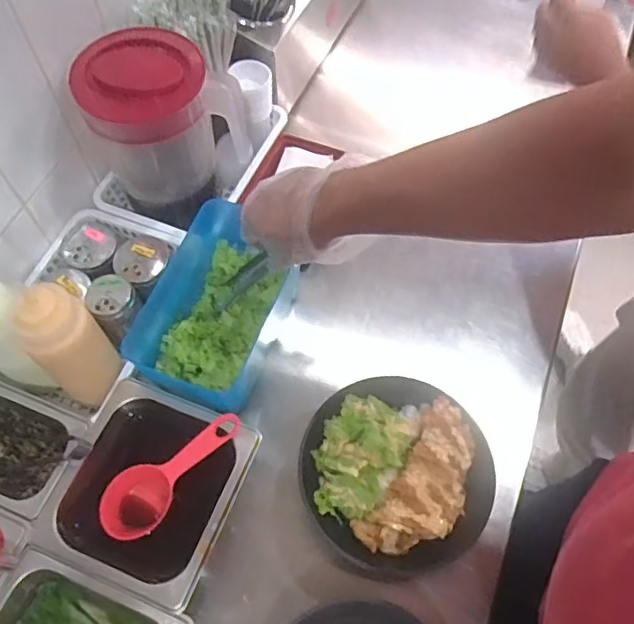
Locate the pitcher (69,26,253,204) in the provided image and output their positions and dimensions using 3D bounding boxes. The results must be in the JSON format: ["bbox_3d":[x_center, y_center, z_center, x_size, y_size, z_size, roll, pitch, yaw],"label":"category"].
[{"bbox_3d":[-0.171,-0.213,0.663,0.165,0.178,0.120,-26,65,-14],"label":"pitcher"}]

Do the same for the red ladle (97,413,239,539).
[{"bbox_3d":[-0.142,0.156,0.565,0.158,0.035,0.060,-40,68,-3],"label":"red ladle"}]

